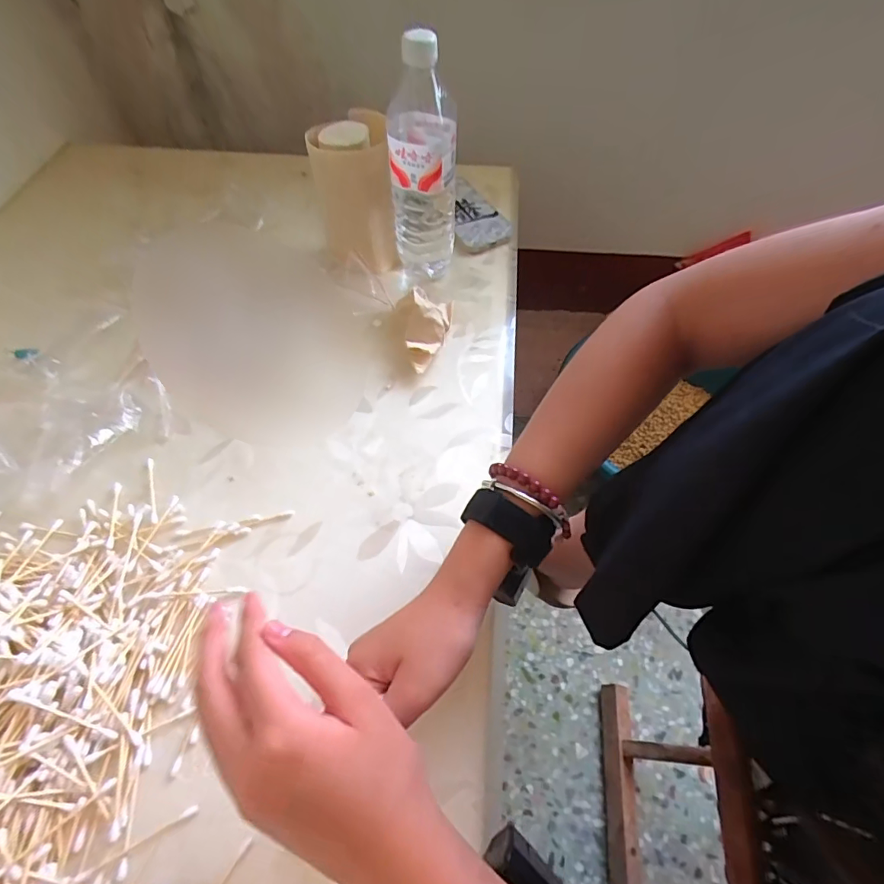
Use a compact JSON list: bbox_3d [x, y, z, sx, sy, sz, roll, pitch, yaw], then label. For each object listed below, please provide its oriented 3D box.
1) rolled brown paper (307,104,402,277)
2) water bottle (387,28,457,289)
[{"bbox_3d":[-0.090,-0.255,0.507,0.079,0.131,0.075,-26,61,-16],"label":"rolled brown paper"},{"bbox_3d":[-0.018,-0.260,0.464,0.063,0.213,0.058,-3,58,-2],"label":"water bottle"}]

